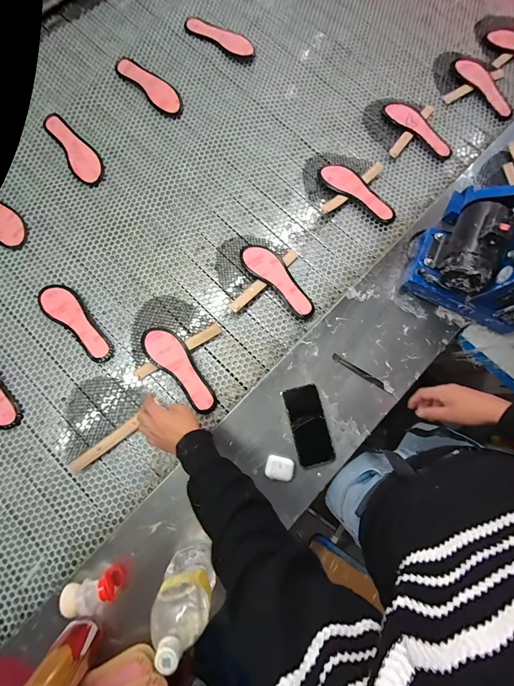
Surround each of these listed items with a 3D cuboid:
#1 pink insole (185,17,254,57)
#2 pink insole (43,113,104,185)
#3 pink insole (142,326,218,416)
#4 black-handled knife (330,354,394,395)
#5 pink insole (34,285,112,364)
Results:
[{"bbox_3d":[-0.108,-0.908,0.857,0.229,0.012,0.066,33,80,5],"label":"pink insole"},{"bbox_3d":[-0.484,-0.516,0.766,0.079,0.022,0.223,-37,82,-8],"label":"pink insole"},{"bbox_3d":[-0.173,0.054,0.662,0.079,0.027,0.234,-44,83,-9],"label":"pink insole"},{"bbox_3d":[0.238,0.068,0.652,0.151,0.005,0.019,29,79,4],"label":"black-handled knife"},{"bbox_3d":[-0.424,-0.054,0.683,0.231,0.017,0.079,41,81,6],"label":"pink insole"}]

